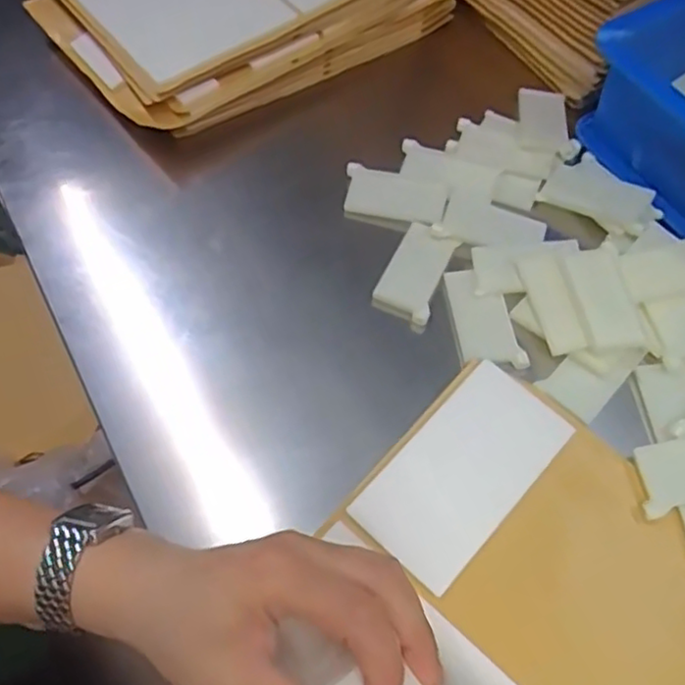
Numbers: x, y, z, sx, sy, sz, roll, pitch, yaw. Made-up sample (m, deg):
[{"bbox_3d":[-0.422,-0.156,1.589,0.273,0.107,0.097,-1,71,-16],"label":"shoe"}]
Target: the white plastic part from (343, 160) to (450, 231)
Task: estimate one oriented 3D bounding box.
[{"bbox_3d":[0.037,-0.106,0.489,0.075,0.006,0.047,13,64,10],"label":"white plastic part"}]

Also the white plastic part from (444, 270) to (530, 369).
[{"bbox_3d":[0.094,-0.016,0.443,0.041,0.006,0.073,-6,62,0],"label":"white plastic part"}]

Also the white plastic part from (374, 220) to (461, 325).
[{"bbox_3d":[0.052,-0.051,0.461,0.039,0.004,0.071,22,66,14],"label":"white plastic part"}]

